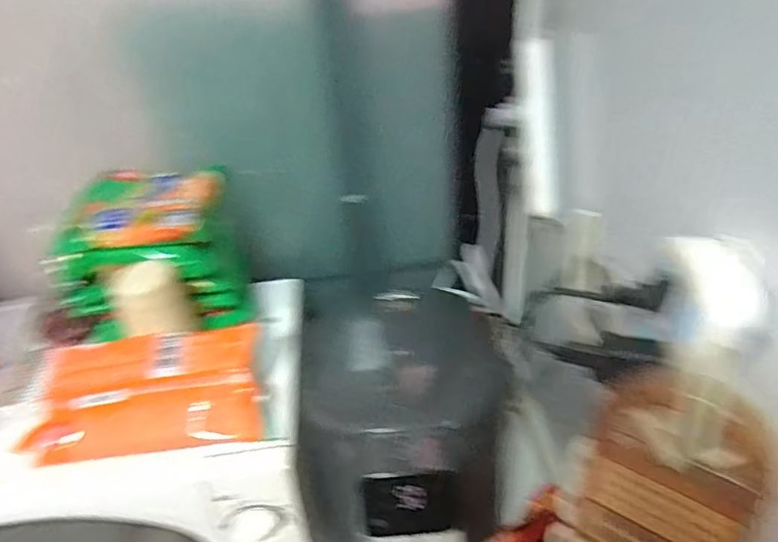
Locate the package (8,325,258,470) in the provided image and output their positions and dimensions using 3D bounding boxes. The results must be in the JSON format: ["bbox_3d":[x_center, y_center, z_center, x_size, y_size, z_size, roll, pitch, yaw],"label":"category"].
[{"bbox_3d":[-0.240,0.120,0.531,0.218,0.067,0.109,-7,30,1],"label":"package"}]

